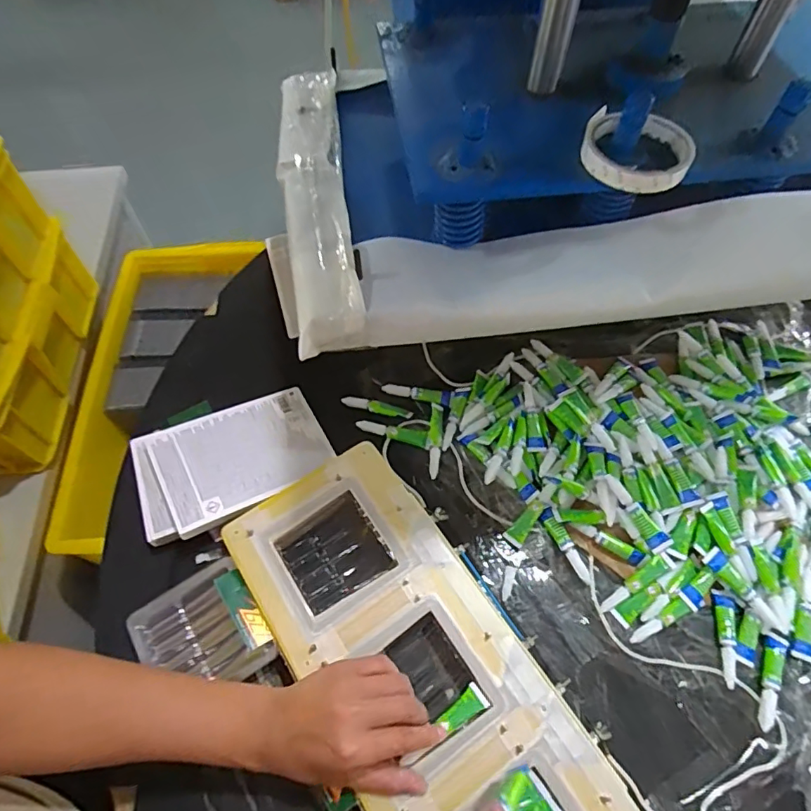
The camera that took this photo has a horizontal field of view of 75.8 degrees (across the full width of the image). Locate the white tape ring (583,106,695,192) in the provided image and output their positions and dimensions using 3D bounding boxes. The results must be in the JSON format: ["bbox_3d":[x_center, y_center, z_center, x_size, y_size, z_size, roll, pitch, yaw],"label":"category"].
[{"bbox_3d":[0.197,-0.219,0.444,0.088,0.018,0.093,1,60,-1],"label":"white tape ring"}]

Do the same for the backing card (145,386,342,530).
[{"bbox_3d":[-0.167,0.049,0.543,0.168,0.008,0.114,-21,62,-28],"label":"backing card"}]

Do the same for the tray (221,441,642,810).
[{"bbox_3d":[0.019,0.232,0.433,0.173,0.025,0.425,-34,66,-19],"label":"tray"}]

